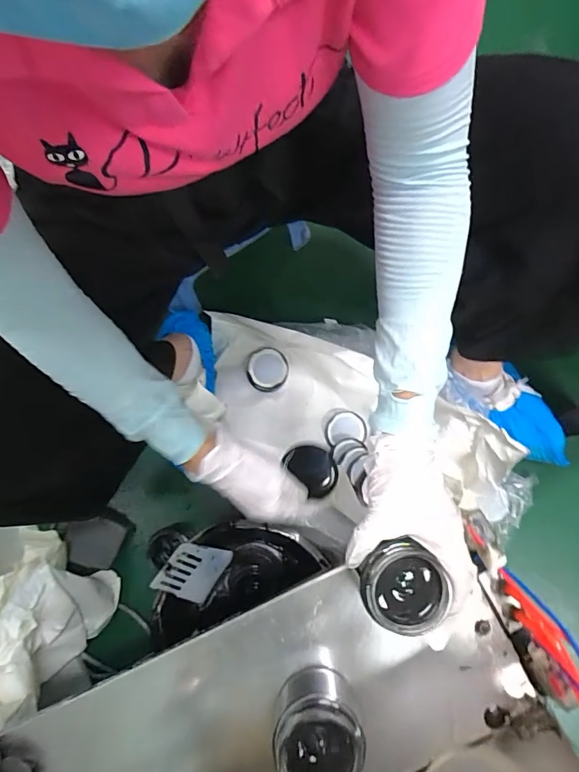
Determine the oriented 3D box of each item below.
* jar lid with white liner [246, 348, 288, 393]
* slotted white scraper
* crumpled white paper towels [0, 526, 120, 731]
[{"bbox_3d":[-0.037,-0.027,0.738,0.067,0.009,0.071,0,79,1],"label":"jar lid with white liner"},{"bbox_3d":[-0.137,0.270,0.651,0.088,0.100,0.008,-52,38,-9],"label":"slotted white scraper"},{"bbox_3d":[-0.349,0.307,0.612,0.140,0.195,0.186,-40,81,-6],"label":"crumpled white paper towels"}]

